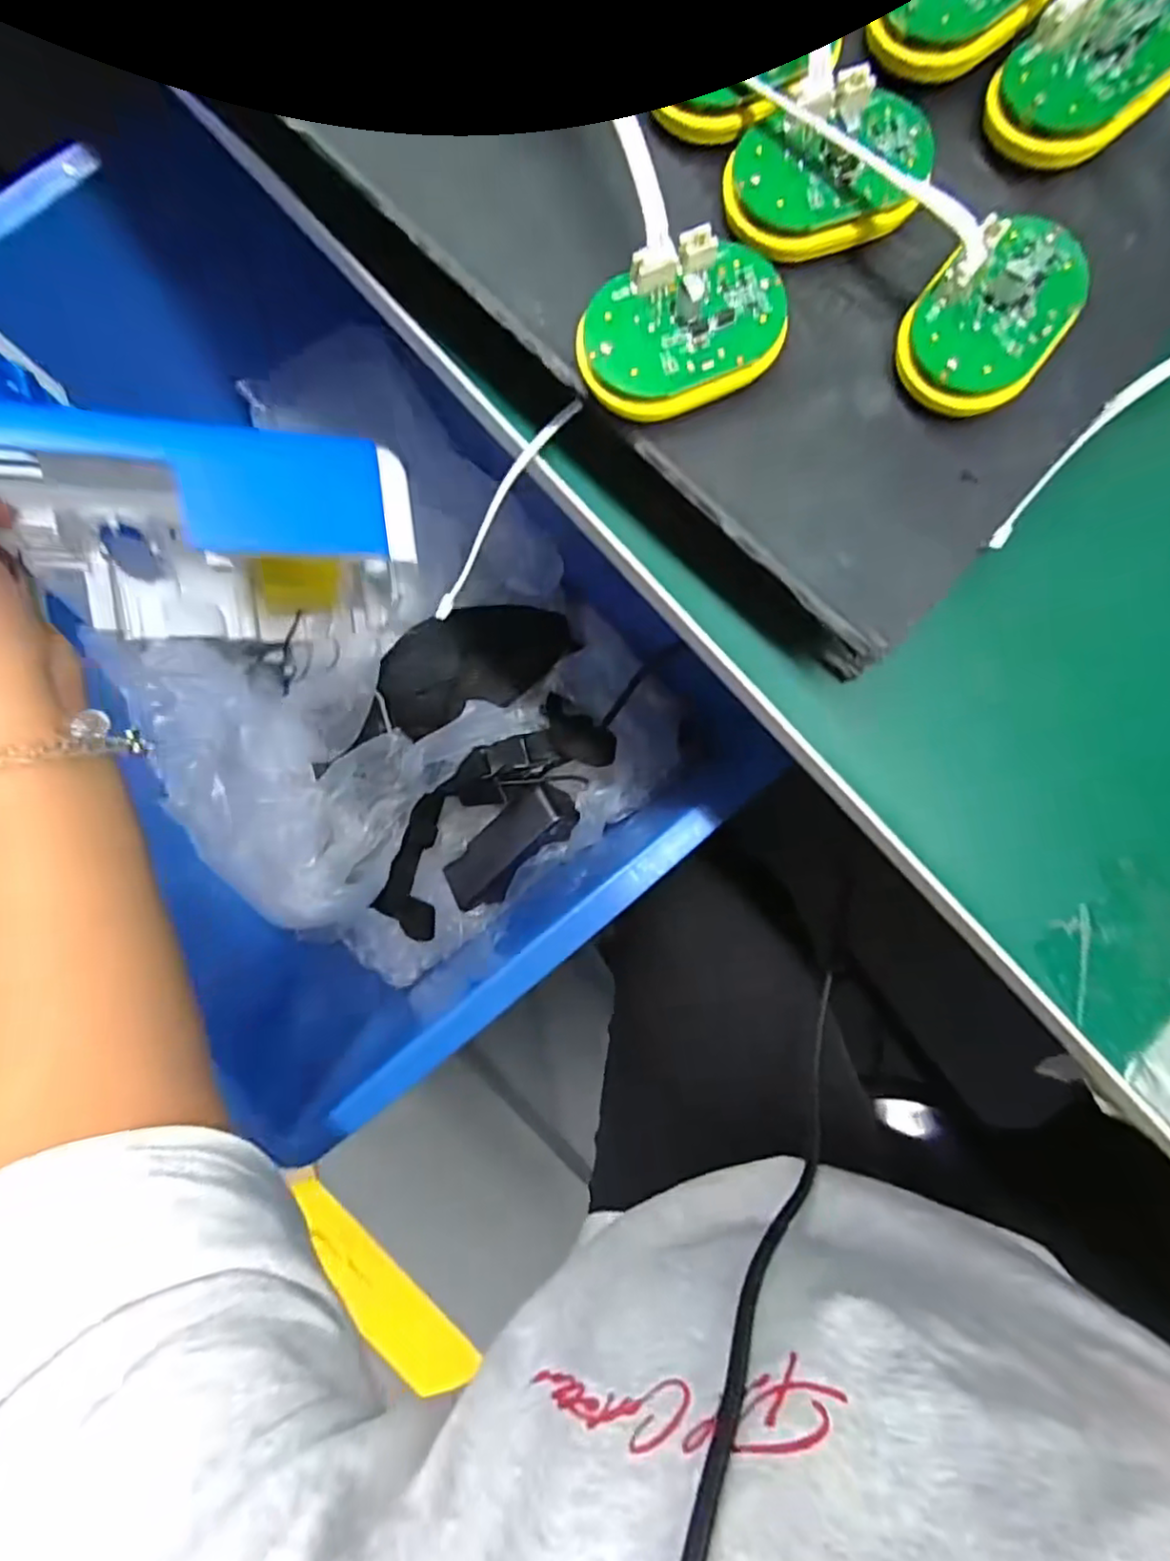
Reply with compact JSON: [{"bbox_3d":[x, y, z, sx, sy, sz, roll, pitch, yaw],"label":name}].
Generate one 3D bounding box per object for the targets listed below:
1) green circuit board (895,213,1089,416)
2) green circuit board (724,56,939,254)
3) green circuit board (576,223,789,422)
[{"bbox_3d":[0.108,-0.123,0.164,0.035,0.016,0.054,39,86,-2],"label":"green circuit board"},{"bbox_3d":[0.064,-0.160,0.165,0.052,0.009,0.037,-18,89,-4],"label":"green circuit board"},{"bbox_3d":[0.025,-0.115,0.159,0.053,0.012,0.034,-24,90,-4],"label":"green circuit board"}]

